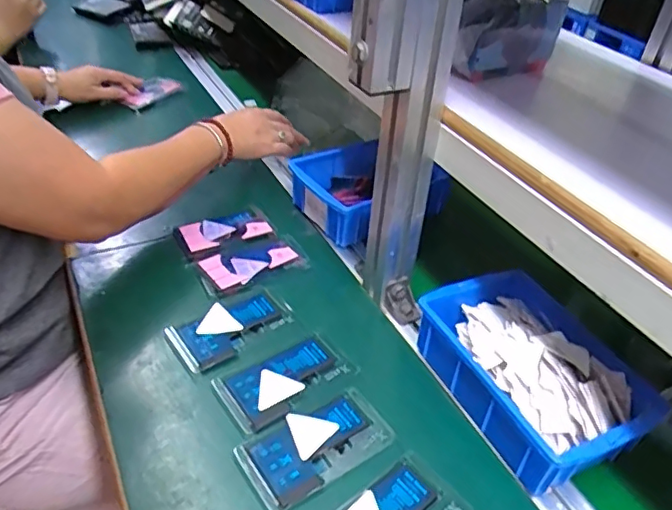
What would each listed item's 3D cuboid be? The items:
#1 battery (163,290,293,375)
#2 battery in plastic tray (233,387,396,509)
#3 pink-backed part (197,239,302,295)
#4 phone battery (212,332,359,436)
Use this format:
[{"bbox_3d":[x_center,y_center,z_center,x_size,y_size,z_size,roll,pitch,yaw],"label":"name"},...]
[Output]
[{"bbox_3d":[-0.110,0.070,0.593,0.119,0.014,0.067,-25,47,-33],"label":"battery"},{"bbox_3d":[-0.016,0.163,0.494,0.126,0.004,0.067,-21,45,-30],"label":"battery in plastic tray"},{"bbox_3d":[-0.100,0.007,0.675,0.106,0.008,0.063,-19,44,-28],"label":"pink-backed part"},{"bbox_3d":[-0.048,0.115,0.547,0.125,0.008,0.068,-23,46,-31],"label":"phone battery"}]

